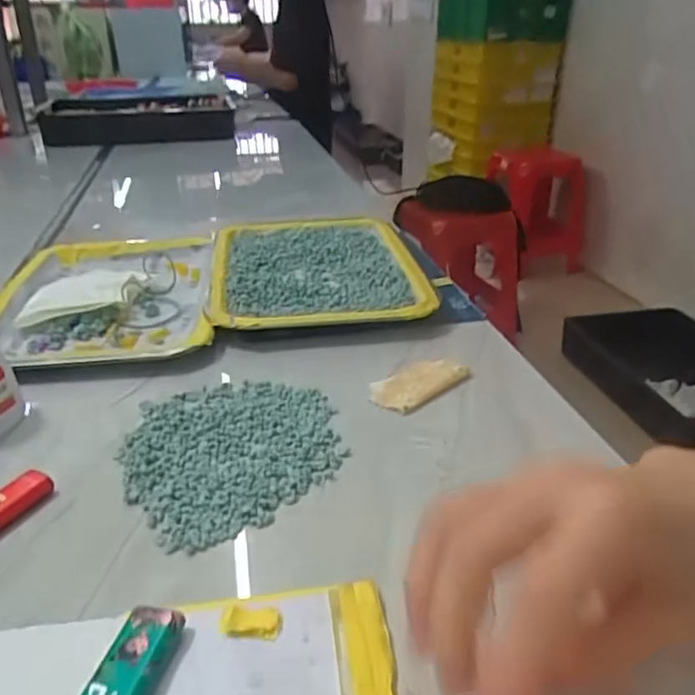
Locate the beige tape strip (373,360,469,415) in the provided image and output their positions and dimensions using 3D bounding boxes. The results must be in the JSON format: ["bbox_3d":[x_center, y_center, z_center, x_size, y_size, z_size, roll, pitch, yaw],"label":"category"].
[{"bbox_3d":[0.048,0.023,0.414,0.074,0.006,0.041,-24,36,-36],"label":"beige tape strip"}]

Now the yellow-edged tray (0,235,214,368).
[{"bbox_3d":[-0.217,-0.051,0.544,0.181,0.016,0.265,-6,29,-10],"label":"yellow-edged tray"}]

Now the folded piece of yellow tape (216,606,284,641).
[{"bbox_3d":[-0.040,0.112,0.247,0.025,0.004,0.013,0,29,1],"label":"folded piece of yellow tape"}]

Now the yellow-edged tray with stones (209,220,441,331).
[{"bbox_3d":[-0.031,-0.077,0.574,0.186,0.022,0.253,-4,29,-7],"label":"yellow-edged tray with stones"}]

